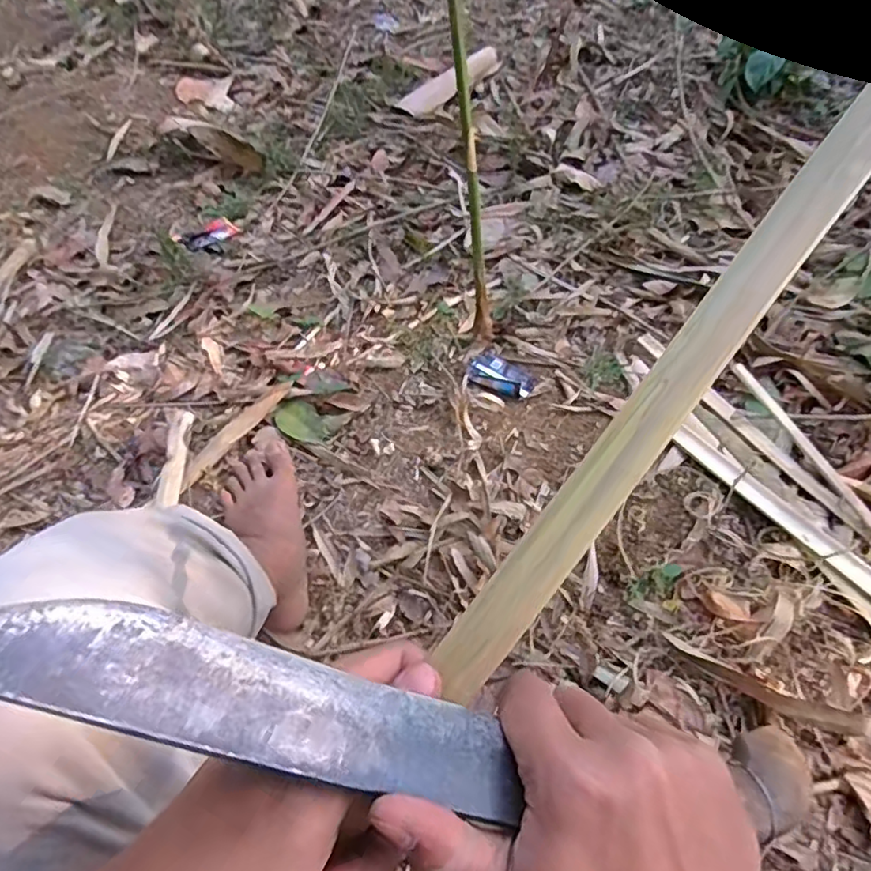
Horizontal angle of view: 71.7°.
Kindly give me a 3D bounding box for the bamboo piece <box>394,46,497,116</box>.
[{"bbox_3d":[0.054,-0.895,1.508,0.098,0.024,0.382,29,61,23],"label":"bamboo piece"}]

